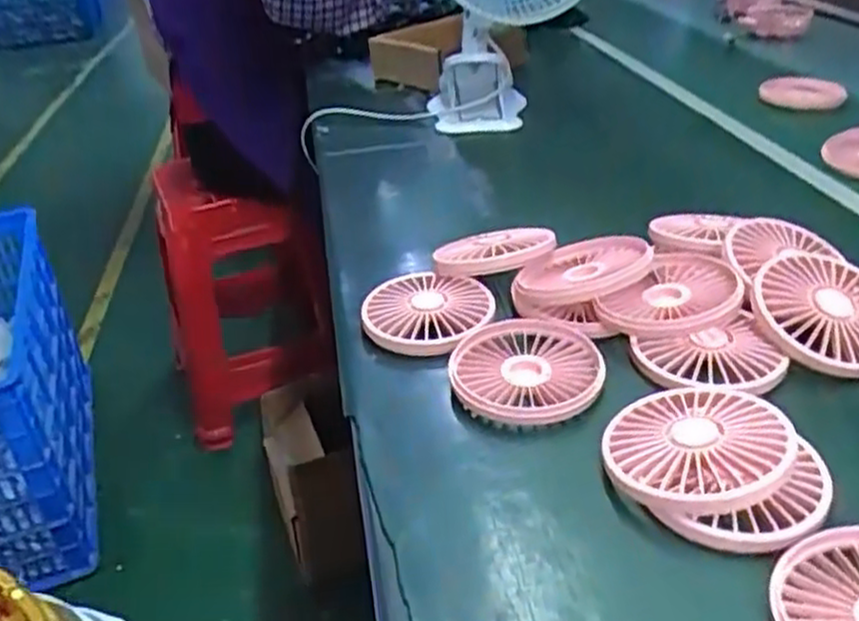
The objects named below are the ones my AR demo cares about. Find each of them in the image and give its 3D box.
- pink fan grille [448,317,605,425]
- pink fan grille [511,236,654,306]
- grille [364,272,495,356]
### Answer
[{"bbox_3d":[0.058,0.037,0.457,0.087,0.015,0.087,-6,31,-1],"label":"pink fan grille"},{"bbox_3d":[0.104,-0.026,0.522,0.083,0.016,0.074,-28,24,-11],"label":"pink fan grille"},{"bbox_3d":[-0.003,0.002,0.511,0.077,0.019,0.081,-4,31,2],"label":"grille"}]

